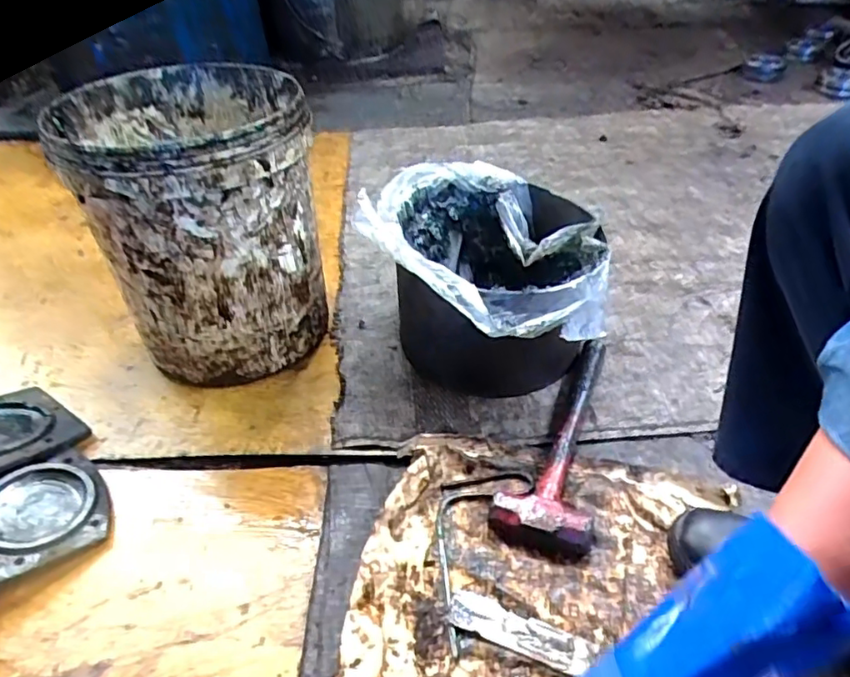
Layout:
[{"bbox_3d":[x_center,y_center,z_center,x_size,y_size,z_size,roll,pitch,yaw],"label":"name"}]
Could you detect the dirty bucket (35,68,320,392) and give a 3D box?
[{"bbox_3d":[-0.286,-0.158,0.784,0.271,0.302,0.330,-19,46,-18],"label":"dirty bucket"}]

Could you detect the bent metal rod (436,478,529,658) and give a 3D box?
[{"bbox_3d":[0.040,0.214,0.616,0.081,0.007,0.200,14,47,20],"label":"bent metal rod"}]

